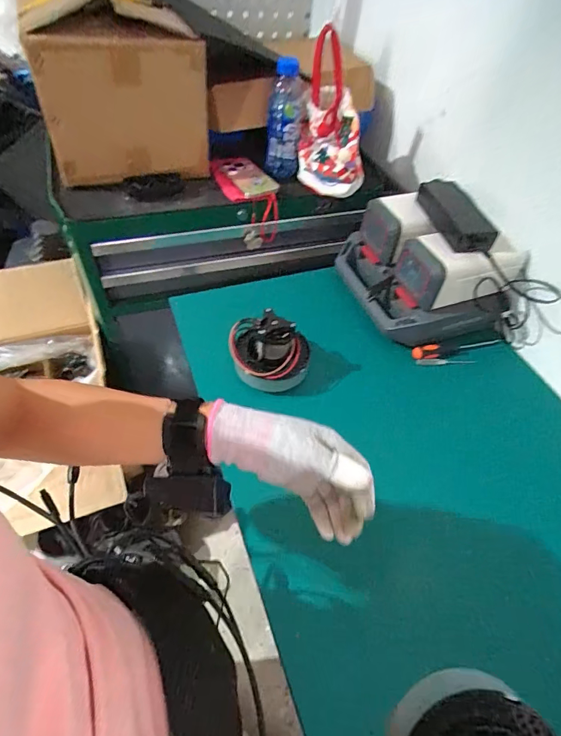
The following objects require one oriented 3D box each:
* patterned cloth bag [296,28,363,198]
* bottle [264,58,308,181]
[{"bbox_3d":[0.101,-0.523,0.824,0.131,0.326,0.121,-6,8,-11],"label":"patterned cloth bag"},{"bbox_3d":[0.010,-0.488,0.820,0.070,0.198,0.058,6,50,-1],"label":"bottle"}]

